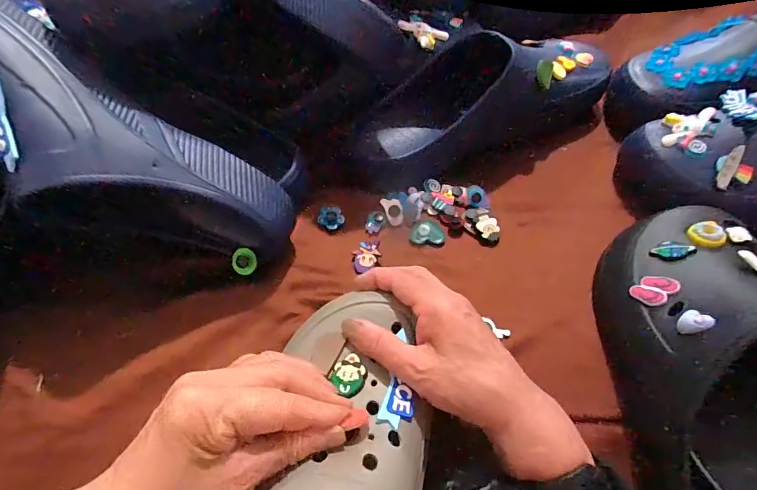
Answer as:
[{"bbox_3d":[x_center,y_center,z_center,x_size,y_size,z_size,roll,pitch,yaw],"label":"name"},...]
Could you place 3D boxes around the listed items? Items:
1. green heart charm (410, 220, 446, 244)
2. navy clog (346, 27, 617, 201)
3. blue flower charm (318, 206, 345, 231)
[{"bbox_3d":[0.047,-0.012,0.392,0.032,0.011,0.022,3,58,4],"label":"green heart charm"},{"bbox_3d":[0.101,-0.146,0.429,0.295,0.089,0.099,-26,60,-13],"label":"navy clog"},{"bbox_3d":[-0.046,-0.025,0.404,0.024,0.010,0.023,-1,57,2],"label":"blue flower charm"}]

